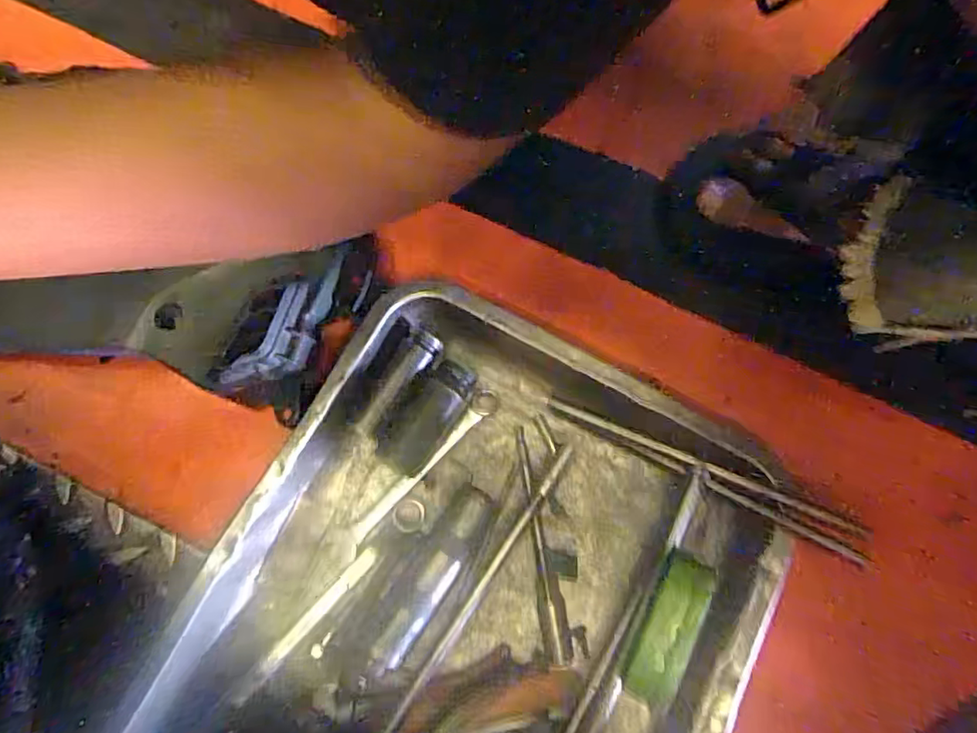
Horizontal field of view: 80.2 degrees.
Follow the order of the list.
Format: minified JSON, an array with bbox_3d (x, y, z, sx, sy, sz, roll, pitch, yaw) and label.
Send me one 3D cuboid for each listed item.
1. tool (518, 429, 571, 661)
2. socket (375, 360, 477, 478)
[{"bbox_3d":[0.034,0.114,0.377,0.015,0.008,0.145,-9,77,-2],"label":"tool"},{"bbox_3d":[-0.042,0.033,0.387,0.036,0.026,0.077,33,79,8],"label":"socket"}]

